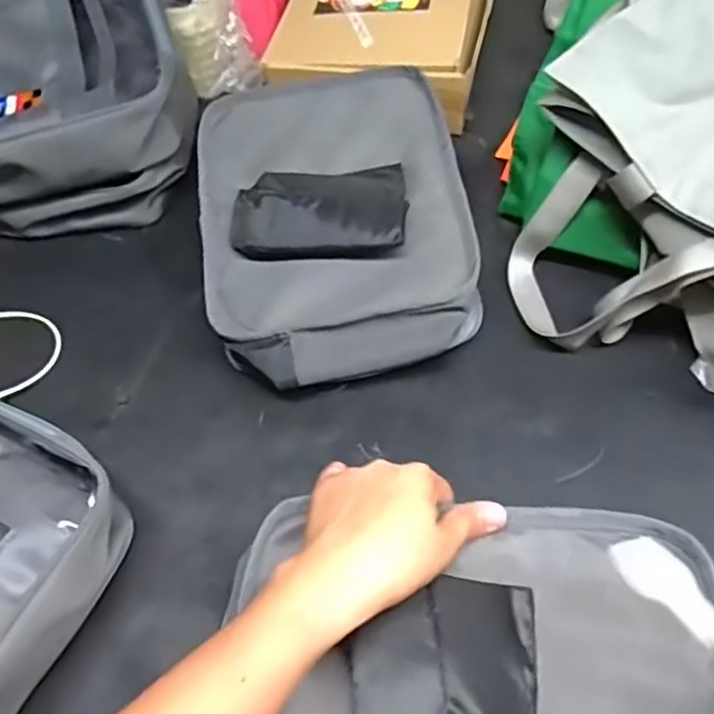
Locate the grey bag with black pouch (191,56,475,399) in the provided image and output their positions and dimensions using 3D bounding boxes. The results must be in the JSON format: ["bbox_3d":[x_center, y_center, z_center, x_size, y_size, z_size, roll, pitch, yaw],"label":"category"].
[{"bbox_3d":[-0.022,-0.119,0.589,0.220,0.091,0.299,-9,55,-2],"label":"grey bag with black pouch"}]

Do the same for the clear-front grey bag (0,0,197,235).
[{"bbox_3d":[-0.307,-0.238,0.648,0.281,0.164,0.205,-12,55,-4],"label":"clear-front grey bag"}]

